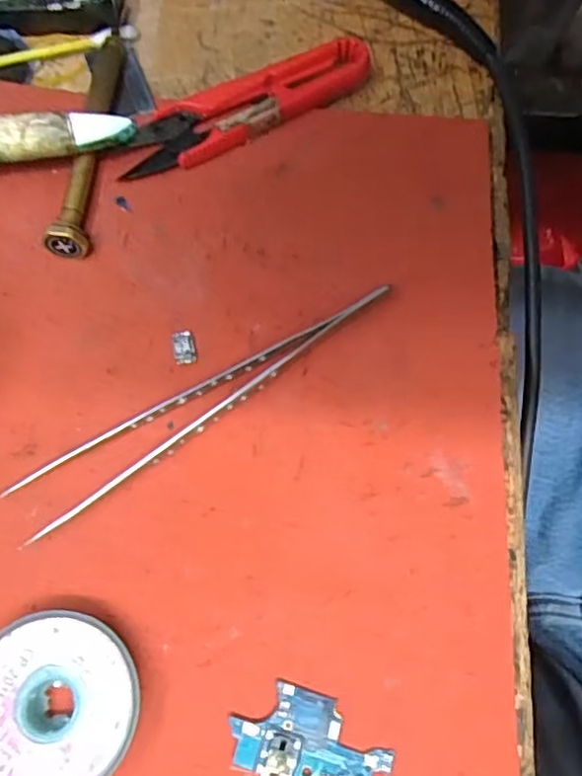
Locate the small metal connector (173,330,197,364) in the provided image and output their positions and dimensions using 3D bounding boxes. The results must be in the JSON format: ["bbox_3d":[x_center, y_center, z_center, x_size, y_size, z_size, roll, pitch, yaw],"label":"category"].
[{"bbox_3d":[-0.035,-0.014,0.201,0.007,0.004,0.011,-11,73,-6],"label":"small metal connector"}]

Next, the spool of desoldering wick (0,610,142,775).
[{"bbox_3d":[-0.062,0.082,0.163,0.043,0.013,0.043,1,72,-2],"label":"spool of desoldering wick"}]

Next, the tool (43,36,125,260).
[{"bbox_3d":[-0.070,-0.087,0.218,0.013,0.014,0.089,6,72,-1],"label":"tool"}]

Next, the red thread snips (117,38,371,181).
[{"bbox_3d":[-0.015,-0.102,0.227,0.095,0.011,0.026,-22,74,-9],"label":"red thread snips"}]

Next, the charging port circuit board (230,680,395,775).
[{"bbox_3d":[0.007,0.096,0.166,0.044,0.004,0.024,20,72,4],"label":"charging port circuit board"}]

